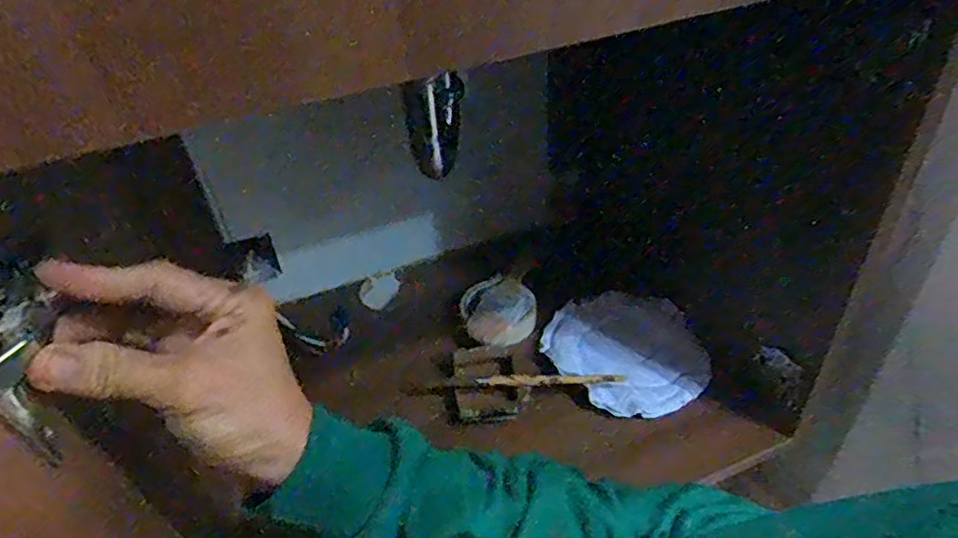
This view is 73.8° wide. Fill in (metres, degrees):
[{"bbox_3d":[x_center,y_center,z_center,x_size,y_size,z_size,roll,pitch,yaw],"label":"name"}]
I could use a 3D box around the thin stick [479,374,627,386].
[{"bbox_3d":[0.072,0.114,0.642,0.145,0.015,0.015,-2,40,4],"label":"thin stick"}]

